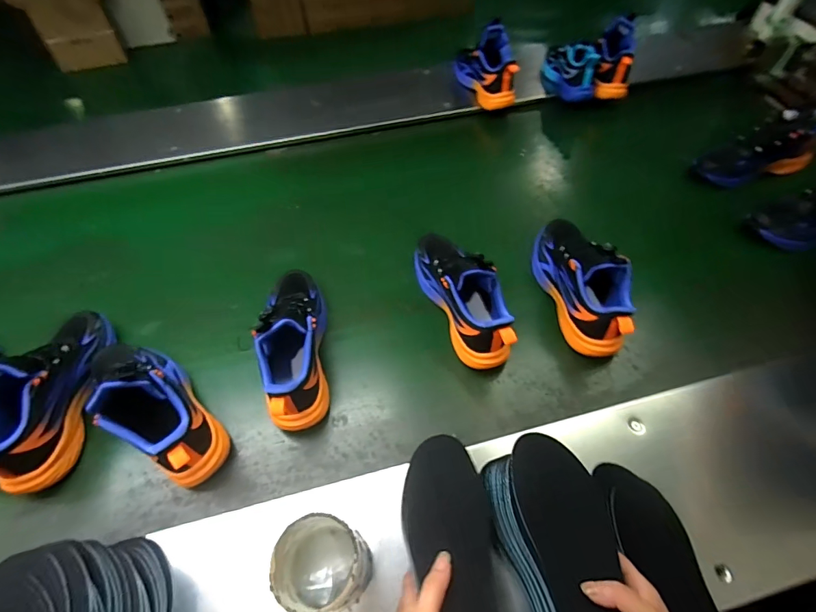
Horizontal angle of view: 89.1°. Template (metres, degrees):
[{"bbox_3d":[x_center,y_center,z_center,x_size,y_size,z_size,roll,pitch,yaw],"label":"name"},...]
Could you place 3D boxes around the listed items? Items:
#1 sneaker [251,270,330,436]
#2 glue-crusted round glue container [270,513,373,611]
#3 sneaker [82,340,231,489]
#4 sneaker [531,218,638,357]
[{"bbox_3d":[-0.171,0.045,0.615,0.085,0.147,0.269,-10,55,-4],"label":"sneaker"},{"bbox_3d":[-0.085,0.270,0.433,0.072,0.135,0.082,34,63,24],"label":"glue-crusted round glue container"},{"bbox_3d":[-0.344,0.122,0.549,0.091,0.152,0.262,-39,61,-22],"label":"sneaker"},{"bbox_3d":[0.276,-0.052,0.668,0.087,0.131,0.268,-9,55,-3],"label":"sneaker"}]

